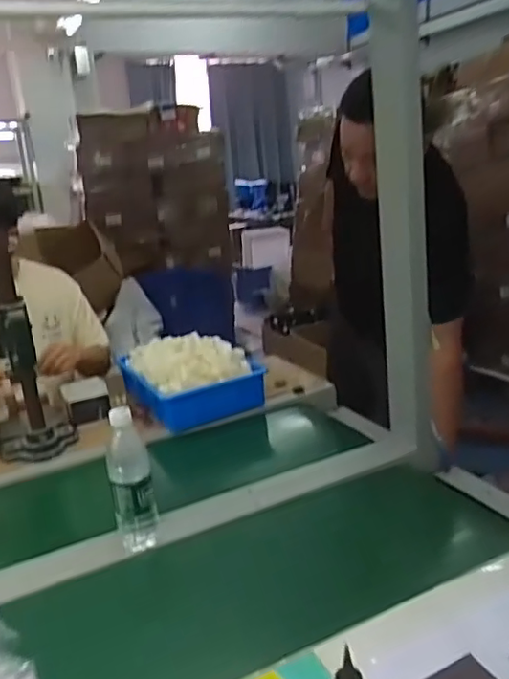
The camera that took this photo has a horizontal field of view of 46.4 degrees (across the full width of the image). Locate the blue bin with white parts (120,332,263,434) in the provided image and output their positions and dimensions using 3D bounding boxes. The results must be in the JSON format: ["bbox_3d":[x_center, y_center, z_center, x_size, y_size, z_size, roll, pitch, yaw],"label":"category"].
[{"bbox_3d":[-0.172,0.098,1.516,0.266,0.165,0.382,-13,19,-26],"label":"blue bin with white parts"}]

